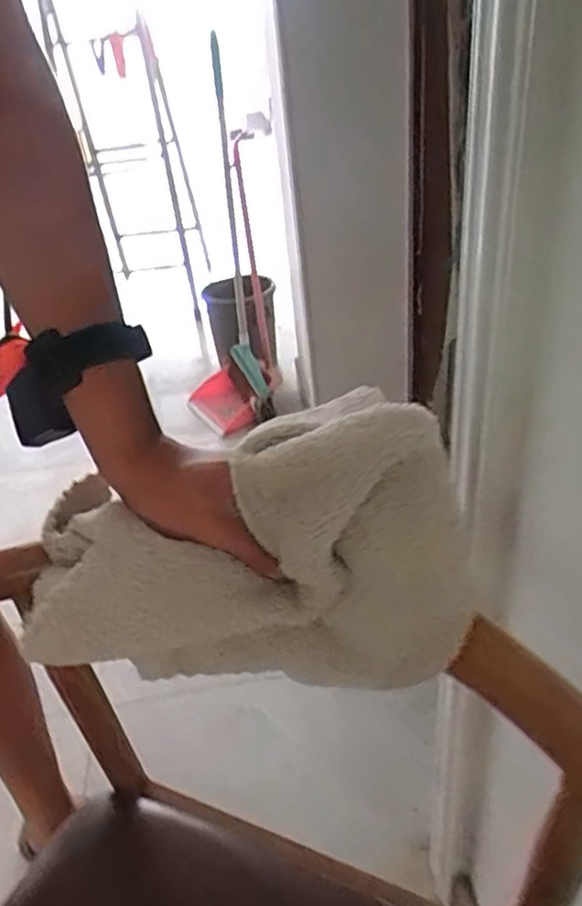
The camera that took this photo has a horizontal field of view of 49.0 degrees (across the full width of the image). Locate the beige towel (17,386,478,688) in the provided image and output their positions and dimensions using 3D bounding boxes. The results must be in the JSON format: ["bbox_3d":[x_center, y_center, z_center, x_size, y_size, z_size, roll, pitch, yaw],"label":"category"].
[{"bbox_3d":[-0.033,0.054,0.320,0.233,0.133,0.090,1,36,13],"label":"beige towel"}]

